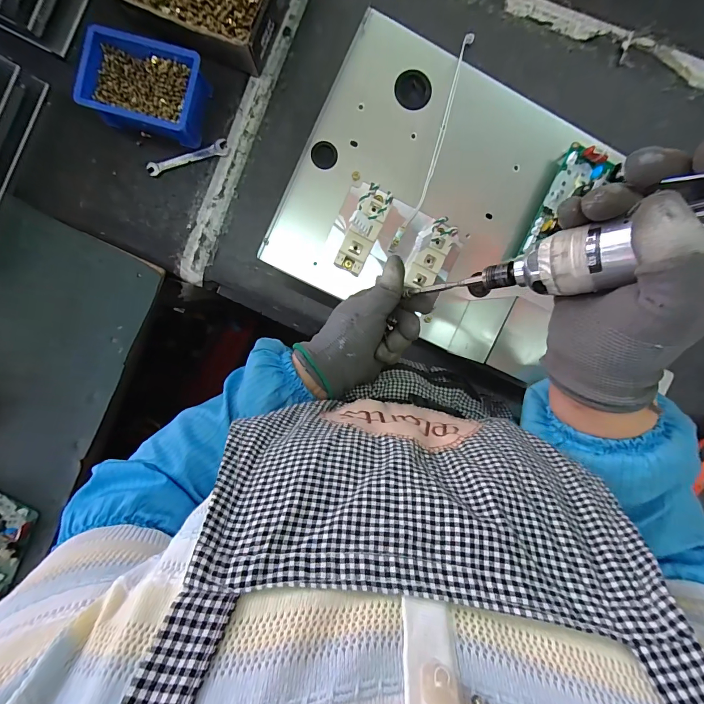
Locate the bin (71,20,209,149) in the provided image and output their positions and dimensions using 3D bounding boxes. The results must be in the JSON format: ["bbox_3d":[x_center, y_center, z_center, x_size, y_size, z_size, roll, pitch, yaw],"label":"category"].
[{"bbox_3d":[-0.276,-0.355,0.477,0.154,0.052,0.110,17,96,2],"label":"bin"}]

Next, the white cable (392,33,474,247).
[{"bbox_3d":[0.096,-0.238,0.410,0.018,0.018,0.242,20,96,2],"label":"white cable"}]

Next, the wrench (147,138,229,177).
[{"bbox_3d":[-0.234,-0.276,0.505,0.115,0.004,0.026,-14,94,4],"label":"wrench"}]

